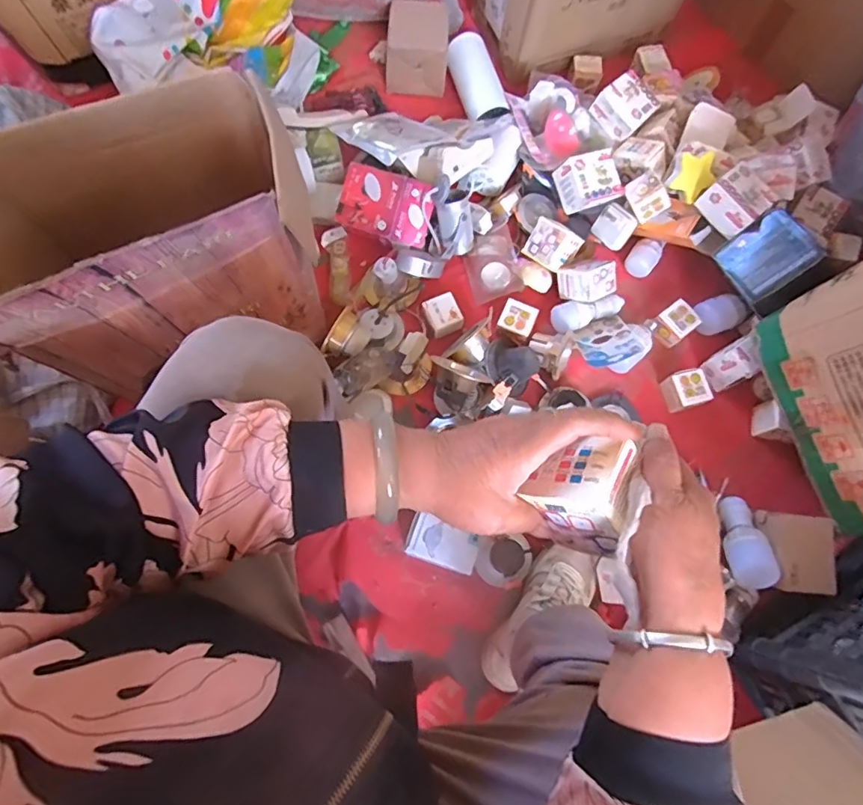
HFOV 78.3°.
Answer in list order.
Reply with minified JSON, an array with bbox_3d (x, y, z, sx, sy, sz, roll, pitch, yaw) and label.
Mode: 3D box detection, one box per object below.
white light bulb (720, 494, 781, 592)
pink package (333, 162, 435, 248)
[{"bbox_3d":[0.458,0.196,0.773,0.054,0.055,0.143,15,40,2],"label":"white light bulb"},{"bbox_3d":[-0.075,-0.329,0.890,0.154,0.031,0.104,20,104,7],"label":"pink package"}]

